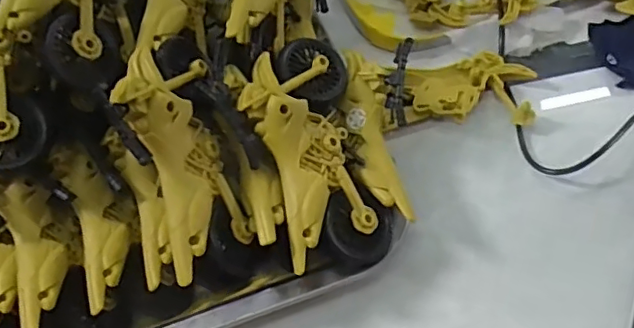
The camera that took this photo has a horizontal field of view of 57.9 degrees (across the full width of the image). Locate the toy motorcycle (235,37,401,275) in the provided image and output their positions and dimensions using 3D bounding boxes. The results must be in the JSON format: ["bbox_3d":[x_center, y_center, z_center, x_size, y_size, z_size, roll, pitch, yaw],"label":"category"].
[{"bbox_3d":[-0.005,-0.005,0.292,0.061,0.034,0.119,-9,78,-25],"label":"toy motorcycle"}]

